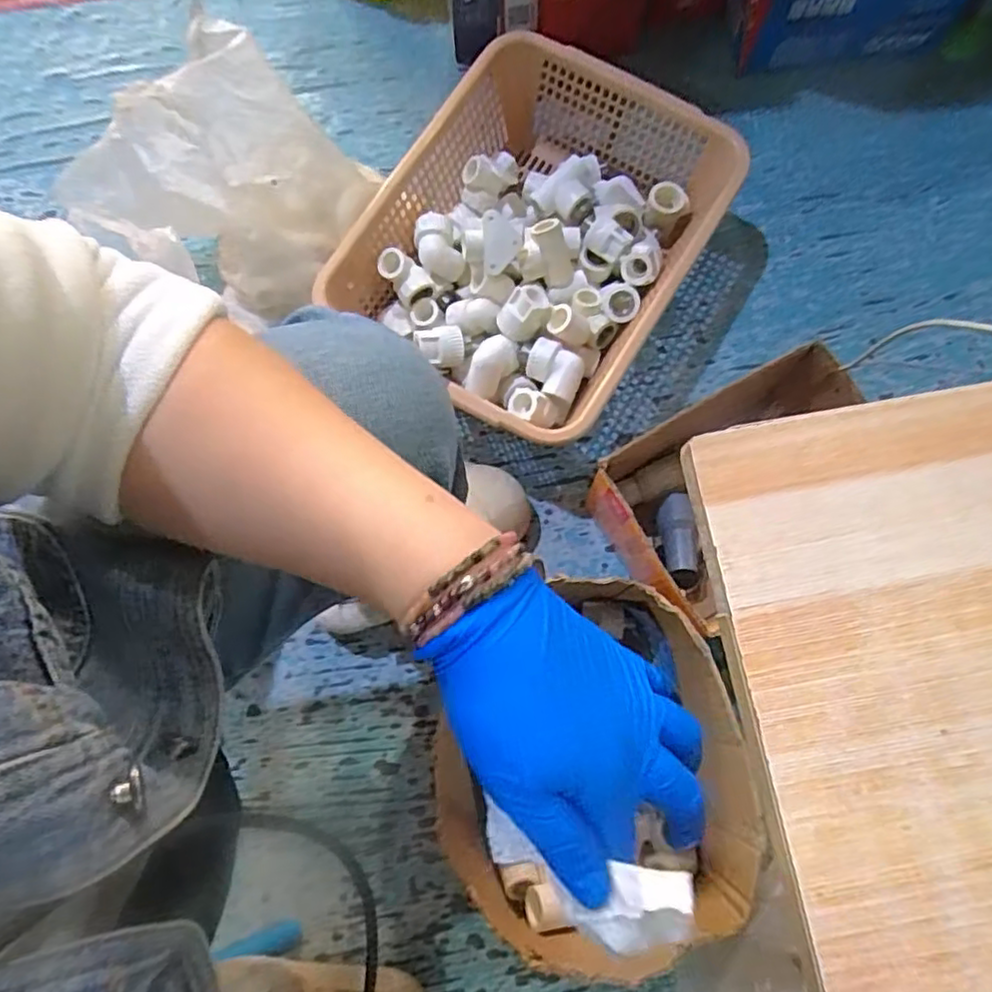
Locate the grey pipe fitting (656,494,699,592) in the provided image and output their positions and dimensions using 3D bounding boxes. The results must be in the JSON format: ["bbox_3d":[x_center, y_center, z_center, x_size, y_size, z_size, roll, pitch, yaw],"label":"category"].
[{"bbox_3d":[0.192,0.047,0.711,0.034,0.033,0.098,-6,76,0],"label":"grey pipe fitting"}]

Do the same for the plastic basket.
[{"bbox_3d":[0.044,-0.283,0.786,0.334,0.124,0.430,32,79,8],"label":"plastic basket"}]

